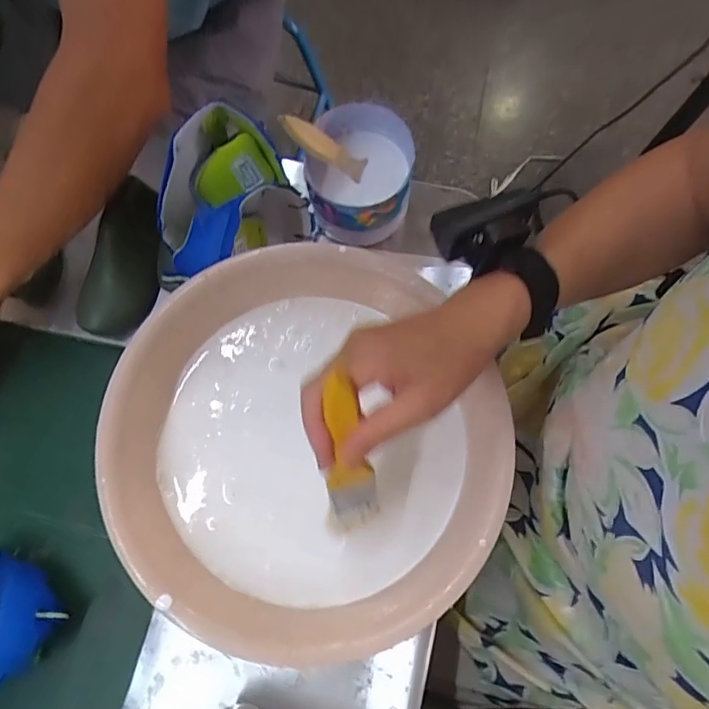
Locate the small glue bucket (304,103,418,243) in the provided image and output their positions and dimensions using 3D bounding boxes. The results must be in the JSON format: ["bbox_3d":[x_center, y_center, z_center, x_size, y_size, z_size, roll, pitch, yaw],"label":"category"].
[{"bbox_3d":[0.004,-0.171,0.518,0.098,0.093,0.098,0,77,1],"label":"small glue bucket"}]

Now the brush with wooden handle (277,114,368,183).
[{"bbox_3d":[-0.026,-0.190,0.492,0.026,0.104,0.022,-7,73,43],"label":"brush with wooden handle"}]

